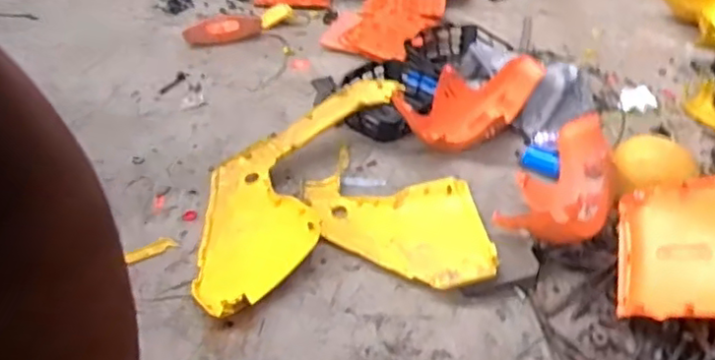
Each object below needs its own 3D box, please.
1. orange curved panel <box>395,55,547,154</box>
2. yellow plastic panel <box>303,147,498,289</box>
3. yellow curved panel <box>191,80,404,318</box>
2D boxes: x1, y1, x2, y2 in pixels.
[{"bbox_3d":[0.327,-0.226,1.847,0.439,0.142,0.218,-27,44,-11],"label":"orange curved panel"},{"bbox_3d":[0.093,0.079,1.571,0.550,0.070,0.333,18,42,21],"label":"yellow plastic panel"},{"bbox_3d":[-0.178,-0.024,1.681,0.333,0.125,0.899,14,41,17],"label":"yellow curved panel"}]

